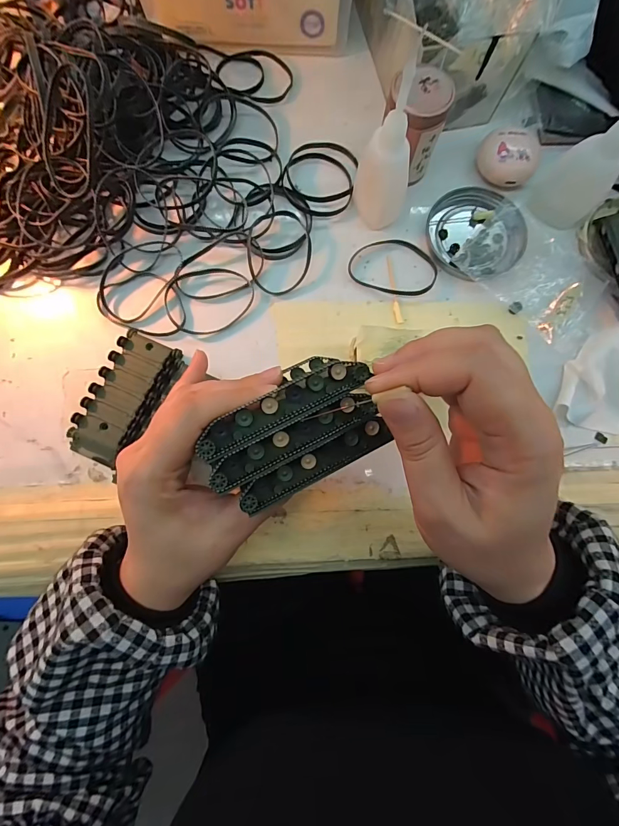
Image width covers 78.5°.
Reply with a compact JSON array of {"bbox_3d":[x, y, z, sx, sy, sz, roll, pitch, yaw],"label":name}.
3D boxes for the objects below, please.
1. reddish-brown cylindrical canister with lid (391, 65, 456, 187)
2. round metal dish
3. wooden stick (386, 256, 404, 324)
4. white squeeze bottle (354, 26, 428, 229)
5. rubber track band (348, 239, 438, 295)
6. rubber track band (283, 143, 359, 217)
[{"bbox_3d":[0.081,-0.217,0.291,0.038,0.061,0.040,0,81,-1],"label":"reddish-brown cylindrical canister with lid"},{"bbox_3d":[0.136,-0.148,0.308,0.077,0.007,0.078,0,81,-1],"label":"round metal dish"},{"bbox_3d":[0.067,-0.099,0.302,0.006,0.004,0.059,-7,81,-2],"label":"wooden stick"},{"bbox_3d":[0.055,-0.176,0.263,0.031,0.108,0.038,-18,81,-4],"label":"white squeeze bottle"},{"bbox_3d":[0.069,-0.119,0.305,0.070,0.004,0.049,20,81,3],"label":"rubber track band"},{"bbox_3d":[0.009,-0.197,0.316,0.058,0.011,0.067,10,81,1],"label":"rubber track band"}]

